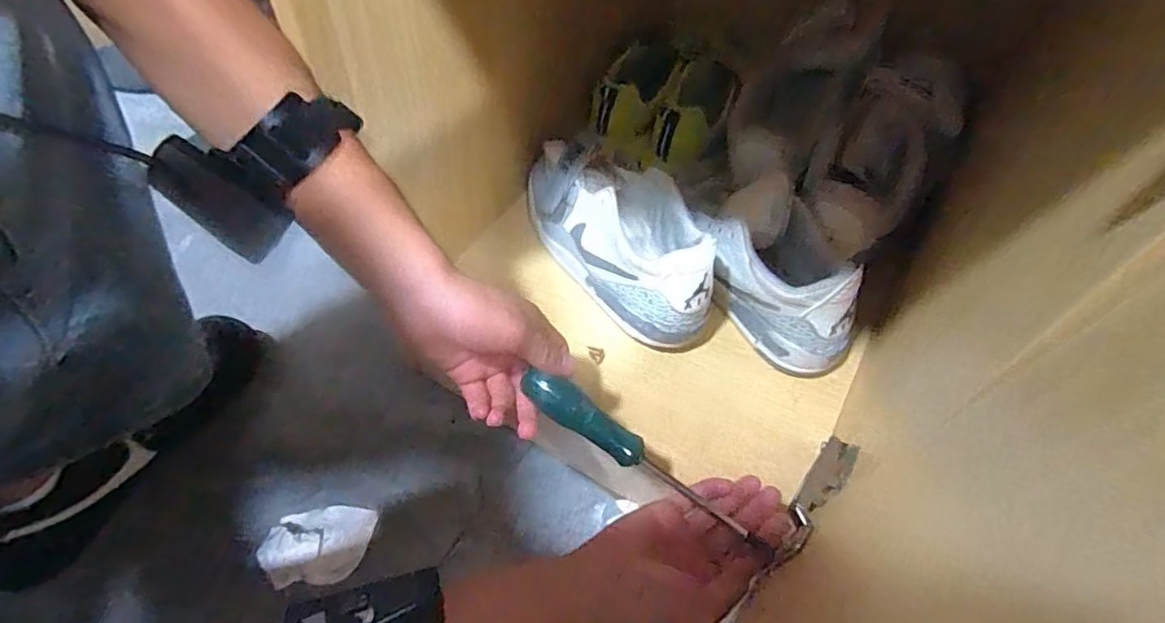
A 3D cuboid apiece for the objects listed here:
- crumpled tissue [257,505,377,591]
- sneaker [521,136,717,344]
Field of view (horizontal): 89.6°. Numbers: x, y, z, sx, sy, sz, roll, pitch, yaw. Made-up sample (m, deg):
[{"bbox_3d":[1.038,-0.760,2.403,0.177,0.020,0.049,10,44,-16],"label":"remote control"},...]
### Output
[{"bbox_3d":[-0.230,0.203,0.510,0.086,0.024,0.066,-5,54,-6],"label":"crumpled tissue"},{"bbox_3d":[0.035,-0.075,0.553,0.095,0.107,0.228,-31,60,-23],"label":"sneaker"}]

